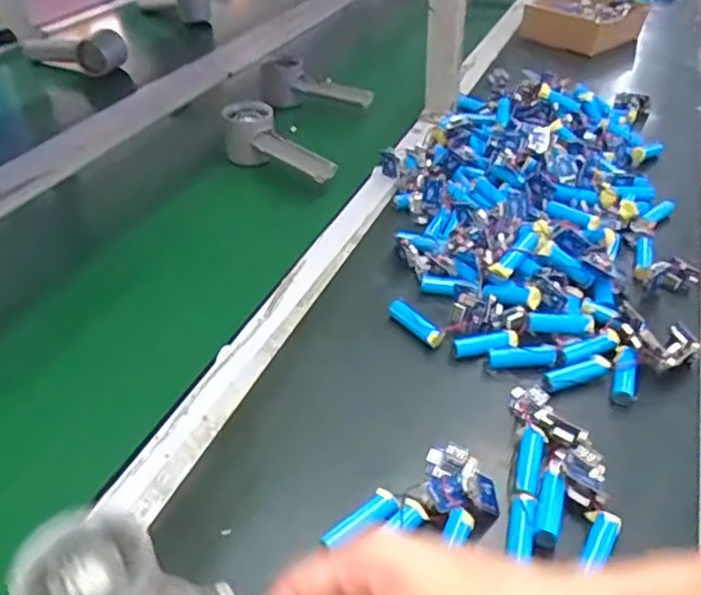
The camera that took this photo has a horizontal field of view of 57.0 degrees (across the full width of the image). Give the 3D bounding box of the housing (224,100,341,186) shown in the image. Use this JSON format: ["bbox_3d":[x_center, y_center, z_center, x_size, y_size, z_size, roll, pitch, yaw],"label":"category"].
[{"bbox_3d":[-0.086,-0.168,0.716,0.061,0.045,0.156,-27,49,-29],"label":"housing"}]

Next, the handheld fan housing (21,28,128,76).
[{"bbox_3d":[-0.418,-0.369,0.963,0.167,0.047,0.057,3,39,1],"label":"handheld fan housing"}]

